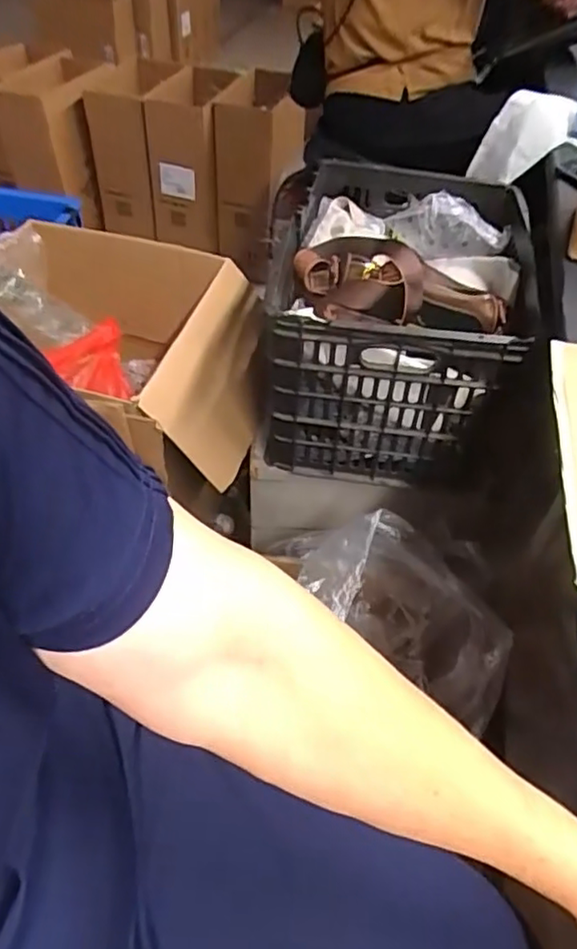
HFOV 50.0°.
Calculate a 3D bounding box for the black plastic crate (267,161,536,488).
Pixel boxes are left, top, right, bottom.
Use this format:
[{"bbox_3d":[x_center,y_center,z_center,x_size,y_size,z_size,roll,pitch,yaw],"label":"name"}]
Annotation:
[{"bbox_3d":[0.174,-0.259,0.982,0.346,0.289,0.479,10,49,6],"label":"black plastic crate"}]

